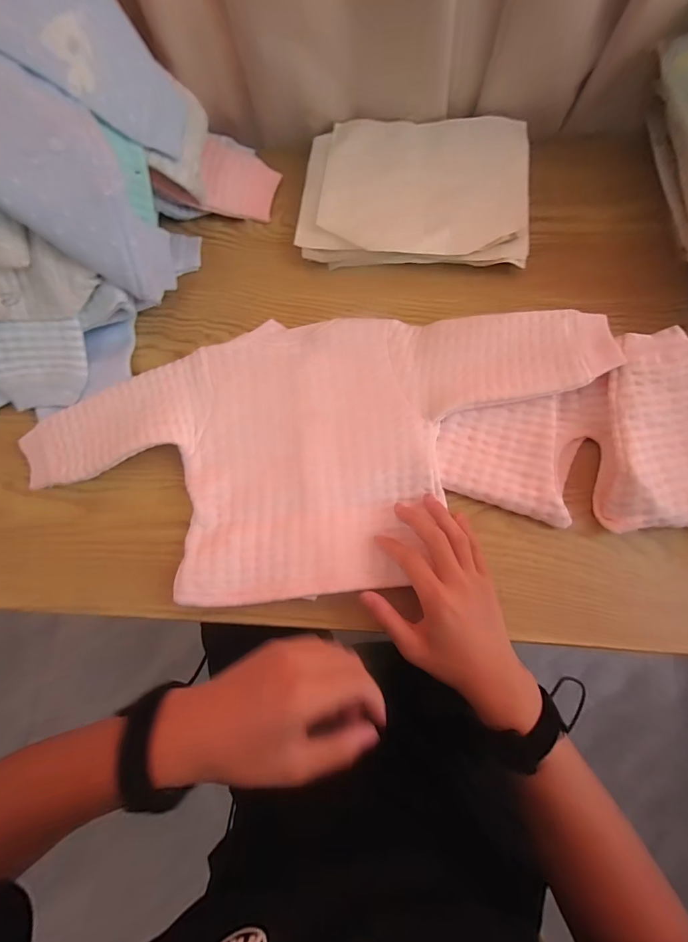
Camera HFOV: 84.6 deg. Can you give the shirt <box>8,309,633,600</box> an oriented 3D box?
[{"bbox_3d":[-0.025,-0.024,0.382,0.561,0.035,0.277,-7,81,2],"label":"shirt"}]

